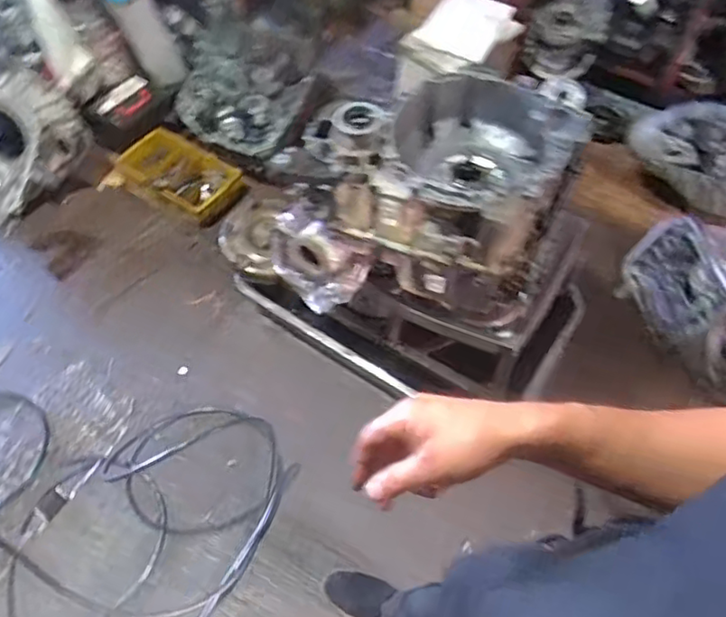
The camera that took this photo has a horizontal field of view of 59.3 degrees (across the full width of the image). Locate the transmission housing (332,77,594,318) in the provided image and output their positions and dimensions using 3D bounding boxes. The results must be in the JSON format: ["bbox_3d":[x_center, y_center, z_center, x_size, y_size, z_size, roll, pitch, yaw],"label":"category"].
[{"bbox_3d":[0.183,-0.209,1.221,0.342,0.297,0.318,23,58,13],"label":"transmission housing"}]

